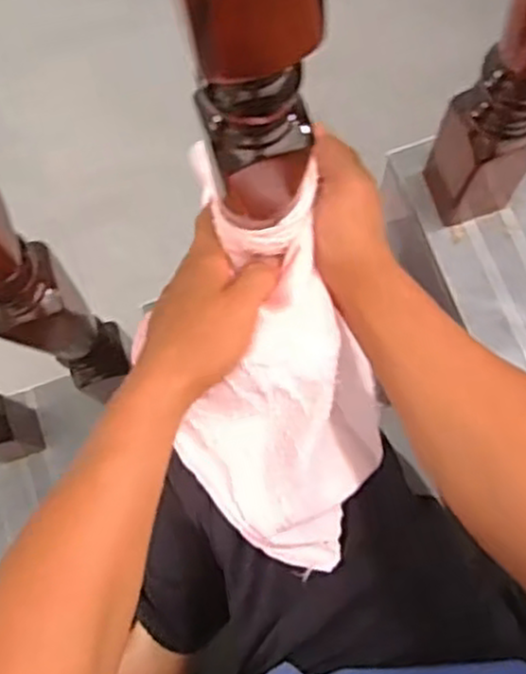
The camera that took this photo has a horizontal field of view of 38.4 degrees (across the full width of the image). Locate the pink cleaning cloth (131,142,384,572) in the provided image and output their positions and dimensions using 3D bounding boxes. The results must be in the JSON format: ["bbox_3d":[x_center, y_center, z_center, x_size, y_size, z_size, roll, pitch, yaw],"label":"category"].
[{"bbox_3d":[0.002,0.026,0.523,0.146,0.138,0.260,-23,77,-4],"label":"pink cleaning cloth"}]

